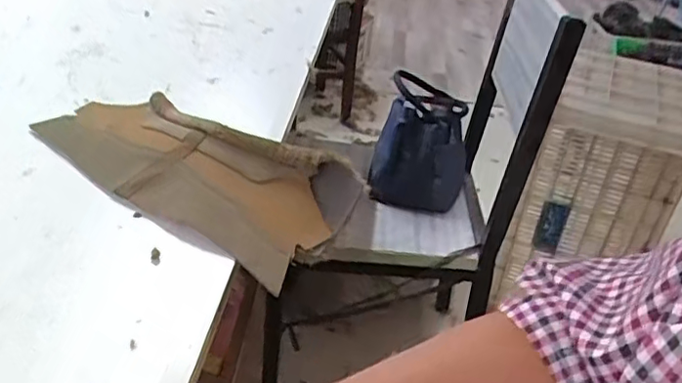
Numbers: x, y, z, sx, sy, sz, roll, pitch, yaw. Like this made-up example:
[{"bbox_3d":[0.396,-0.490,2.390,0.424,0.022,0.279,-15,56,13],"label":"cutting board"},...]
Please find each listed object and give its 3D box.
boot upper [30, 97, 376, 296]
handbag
[{"bbox_3d":[-0.157,-0.034,0.596,0.347,0.054,0.139,22,34,22],"label":"boot upper"},{"bbox_3d":[0.161,-0.090,1.181,0.179,0.189,0.193,11,32,6],"label":"handbag"}]

